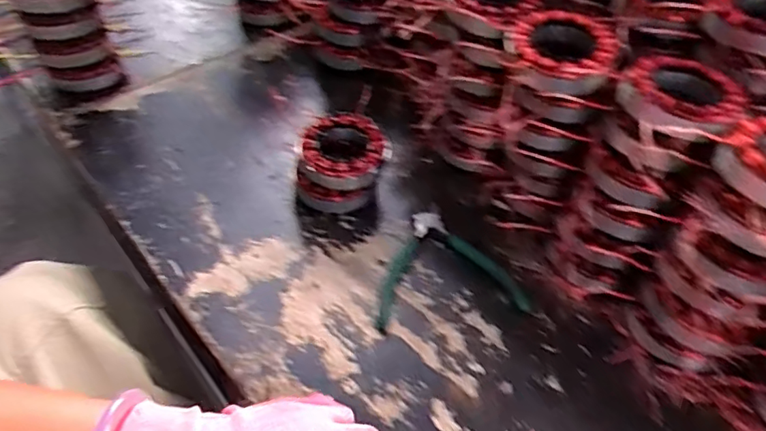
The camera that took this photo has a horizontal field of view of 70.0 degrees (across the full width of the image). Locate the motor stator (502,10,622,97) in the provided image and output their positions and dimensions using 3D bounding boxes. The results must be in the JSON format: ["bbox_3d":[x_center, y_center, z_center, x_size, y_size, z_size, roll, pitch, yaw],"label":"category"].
[{"bbox_3d":[0.150,-0.139,0.463,0.086,0.033,0.085,1,49,-1],"label":"motor stator"}]

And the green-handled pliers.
[{"bbox_3d":[0.055,0.045,0.516,0.135,0.011,0.118,-7,48,-6],"label":"green-handled pliers"}]

